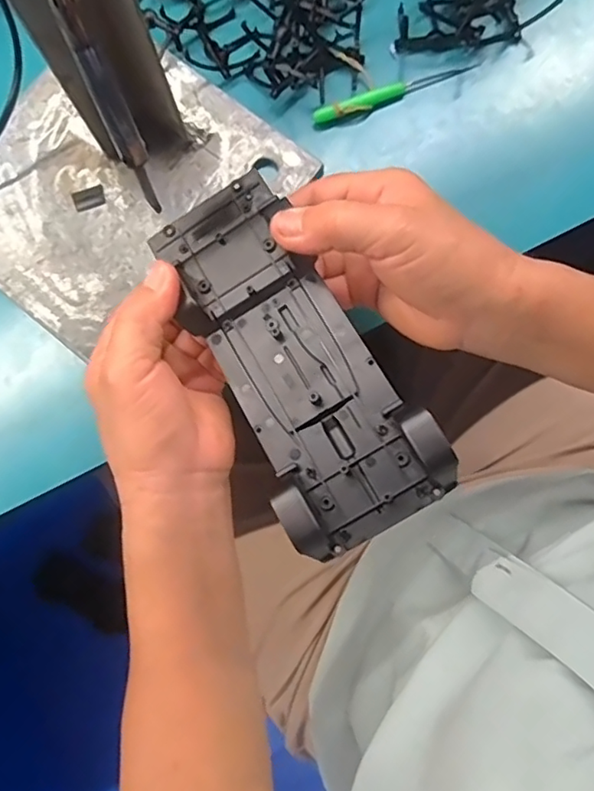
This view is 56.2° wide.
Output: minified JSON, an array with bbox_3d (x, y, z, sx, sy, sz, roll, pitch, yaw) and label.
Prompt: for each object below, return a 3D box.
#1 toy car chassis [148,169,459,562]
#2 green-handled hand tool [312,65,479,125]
[{"bbox_3d":[-0.007,-0.022,0.270,0.074,0.027,0.191,-29,73,-5],"label":"toy car chassis"},{"bbox_3d":[0.065,-0.203,0.371,0.113,0.015,0.010,-21,83,-1],"label":"green-handled hand tool"}]

